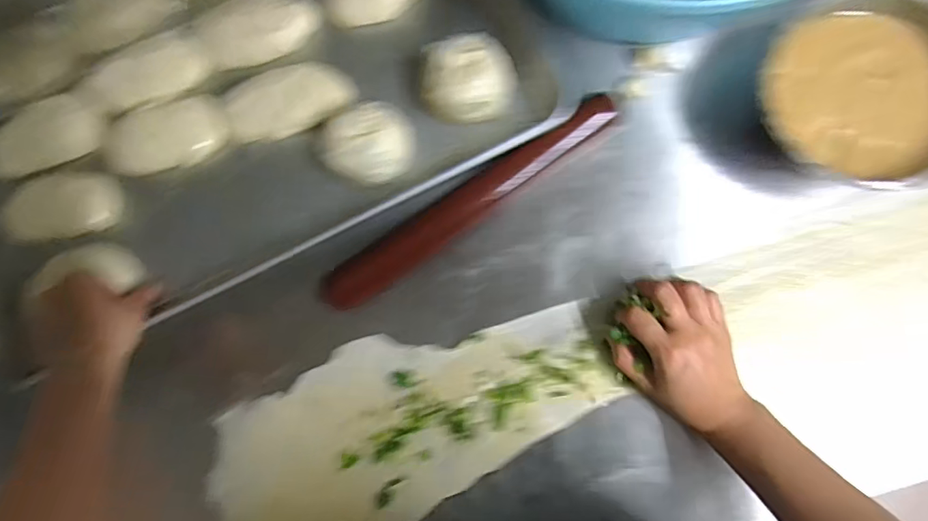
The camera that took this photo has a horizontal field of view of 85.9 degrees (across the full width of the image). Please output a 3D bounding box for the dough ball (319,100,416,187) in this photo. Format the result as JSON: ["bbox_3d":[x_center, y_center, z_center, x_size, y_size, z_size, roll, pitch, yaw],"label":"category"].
[{"bbox_3d":[-0.089,-0.108,0.471,0.084,0.047,0.070,-29,81,1],"label":"dough ball"}]

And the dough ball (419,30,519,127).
[{"bbox_3d":[0.005,-0.168,0.470,0.086,0.045,0.074,-5,82,5],"label":"dough ball"}]

